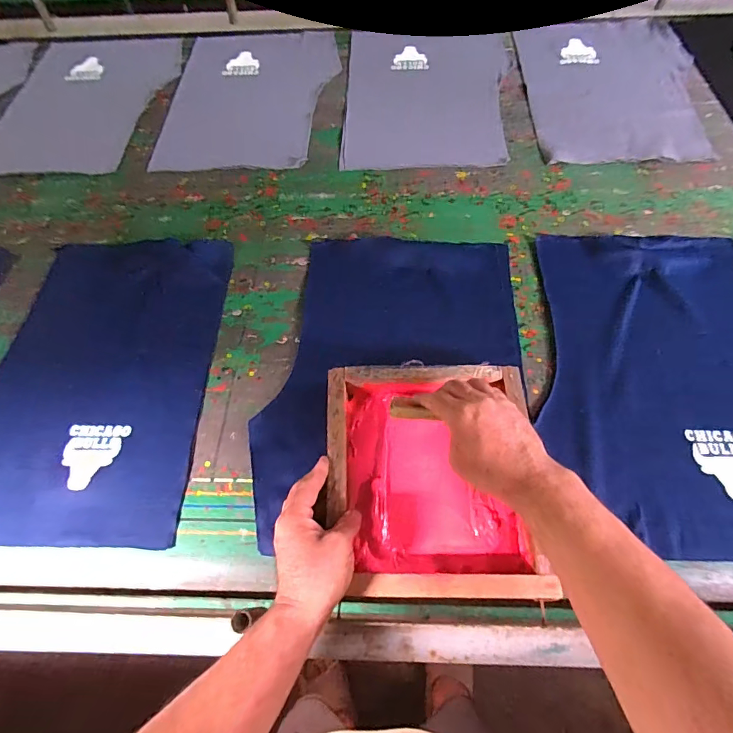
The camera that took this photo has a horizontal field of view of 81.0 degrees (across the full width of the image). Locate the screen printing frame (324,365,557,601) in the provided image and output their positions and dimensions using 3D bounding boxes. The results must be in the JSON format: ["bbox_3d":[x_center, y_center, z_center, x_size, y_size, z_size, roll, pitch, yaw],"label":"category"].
[{"bbox_3d":[0.076,0.128,0.517,0.239,0.051,0.260,-1,64,2],"label":"screen printing frame"}]

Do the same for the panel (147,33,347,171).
[{"bbox_3d":[-0.247,-0.587,0.929,0.340,0.014,0.471,0,64,3],"label":"panel"}]

